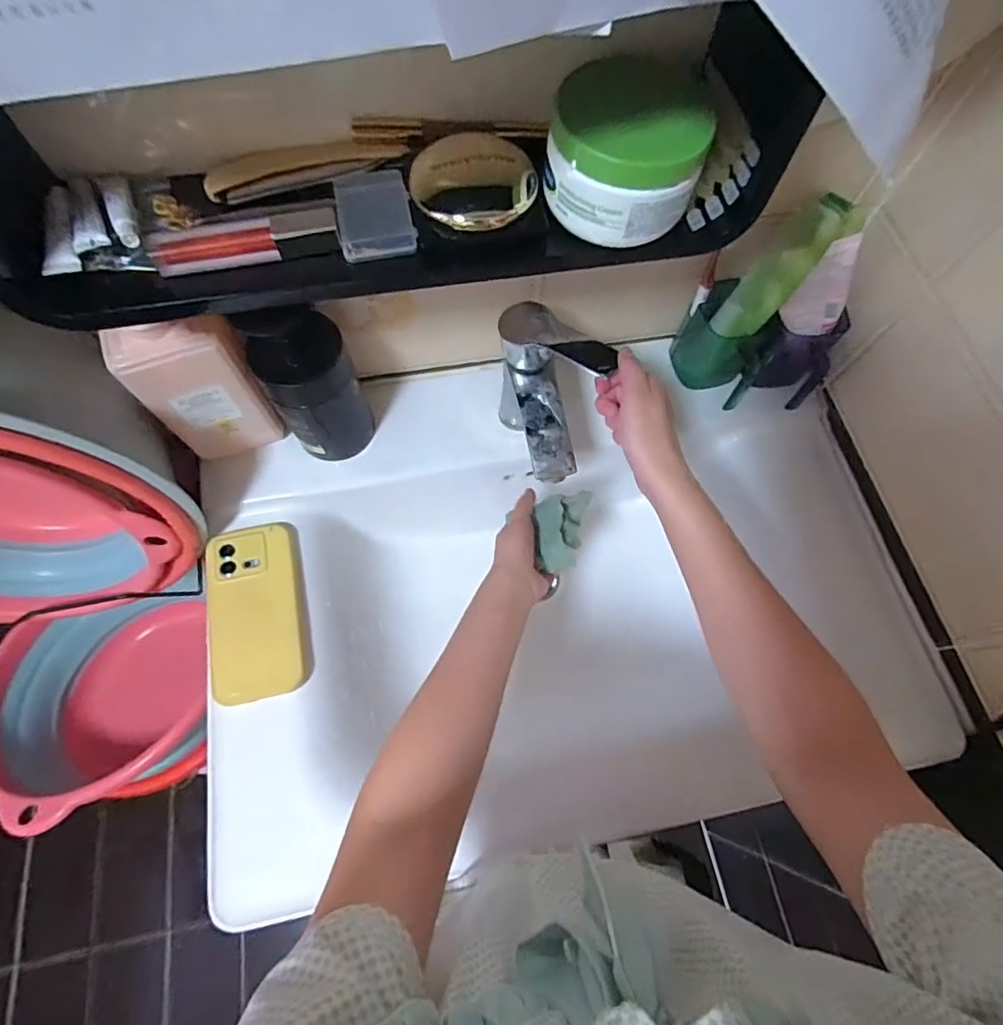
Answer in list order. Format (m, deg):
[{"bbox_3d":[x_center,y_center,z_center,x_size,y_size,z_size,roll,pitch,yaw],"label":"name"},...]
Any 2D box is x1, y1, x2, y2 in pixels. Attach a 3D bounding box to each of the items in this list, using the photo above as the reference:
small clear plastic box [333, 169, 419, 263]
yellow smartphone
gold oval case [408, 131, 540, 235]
[{"bbox_3d":[-0.081,-0.188,0.338,0.046,0.016,0.061,-12,70,-7],"label":"small clear plastic box"},{"bbox_3d":[-0.242,0.094,0.526,0.088,0.009,0.167,-11,70,-7],"label":"yellow smartphone"},{"bbox_3d":[-0.017,-0.206,0.335,0.076,0.027,0.053,-10,70,-6],"label":"gold oval case"}]

